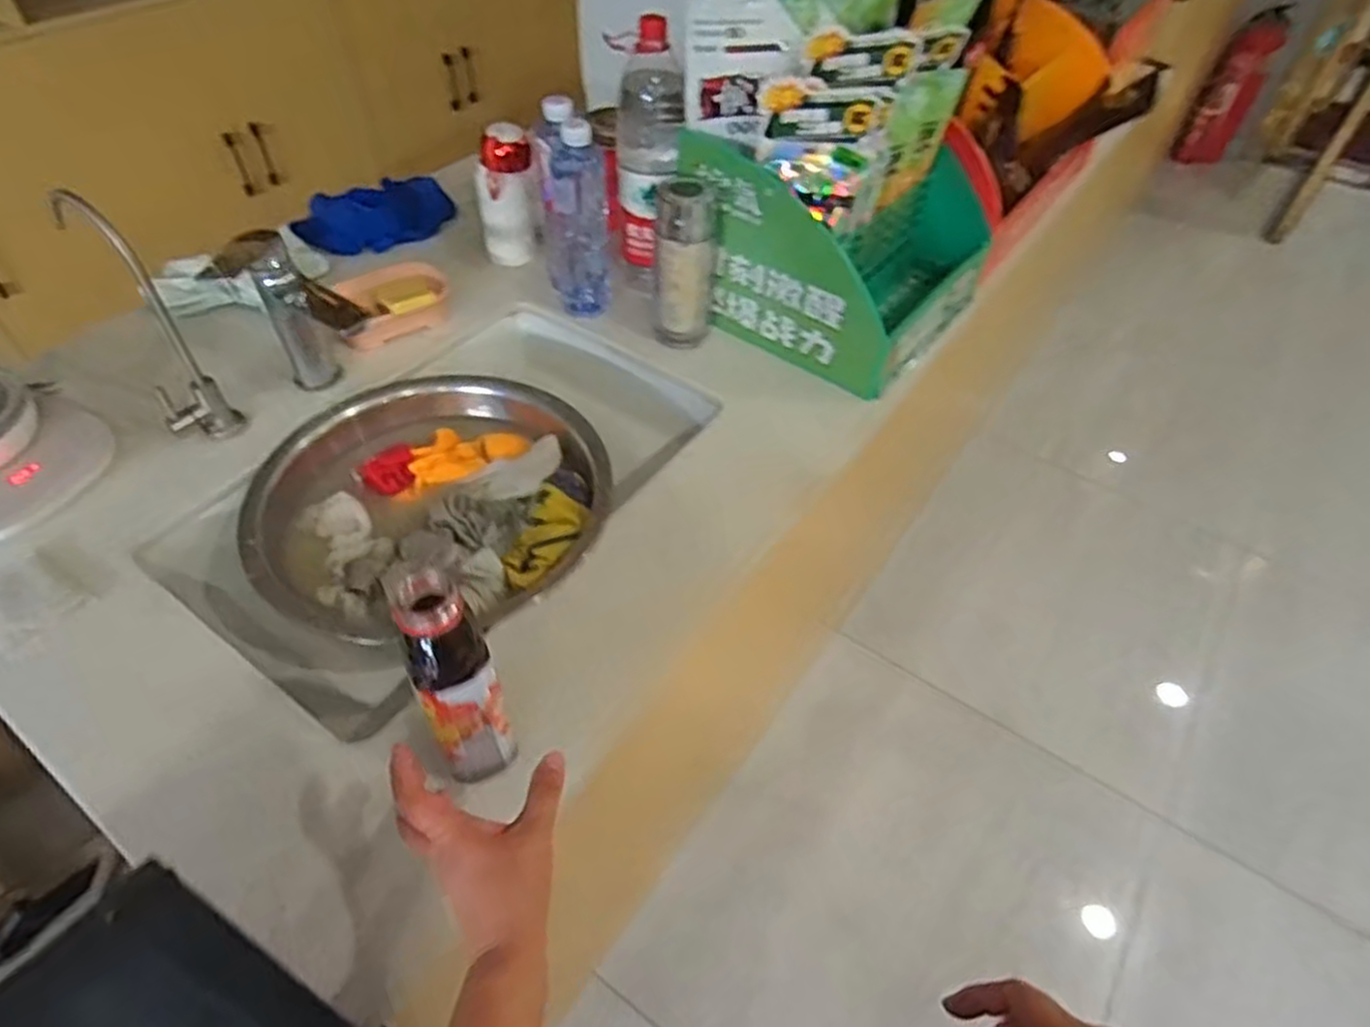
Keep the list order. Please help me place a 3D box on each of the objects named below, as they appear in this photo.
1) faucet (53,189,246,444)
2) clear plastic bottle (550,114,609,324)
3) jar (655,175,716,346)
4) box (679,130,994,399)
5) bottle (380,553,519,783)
[{"bbox_3d":[-0.536,-0.200,0.770,0.061,0.240,0.140,-28,56,-25],"label":"faucet"},{"bbox_3d":[-0.130,-0.356,0.934,0.071,0.225,0.076,-5,49,-7],"label":"clear plastic bottle"},{"bbox_3d":[0.000,-0.298,0.917,0.074,0.186,0.071,2,49,-2],"label":"jar"},{"bbox_3d":[0.198,-0.350,0.961,0.295,0.215,0.299,31,54,22],"label":"box"},{"bbox_3d":[-0.156,0.112,0.534,0.057,0.188,0.064,-20,53,-20],"label":"bottle"}]

